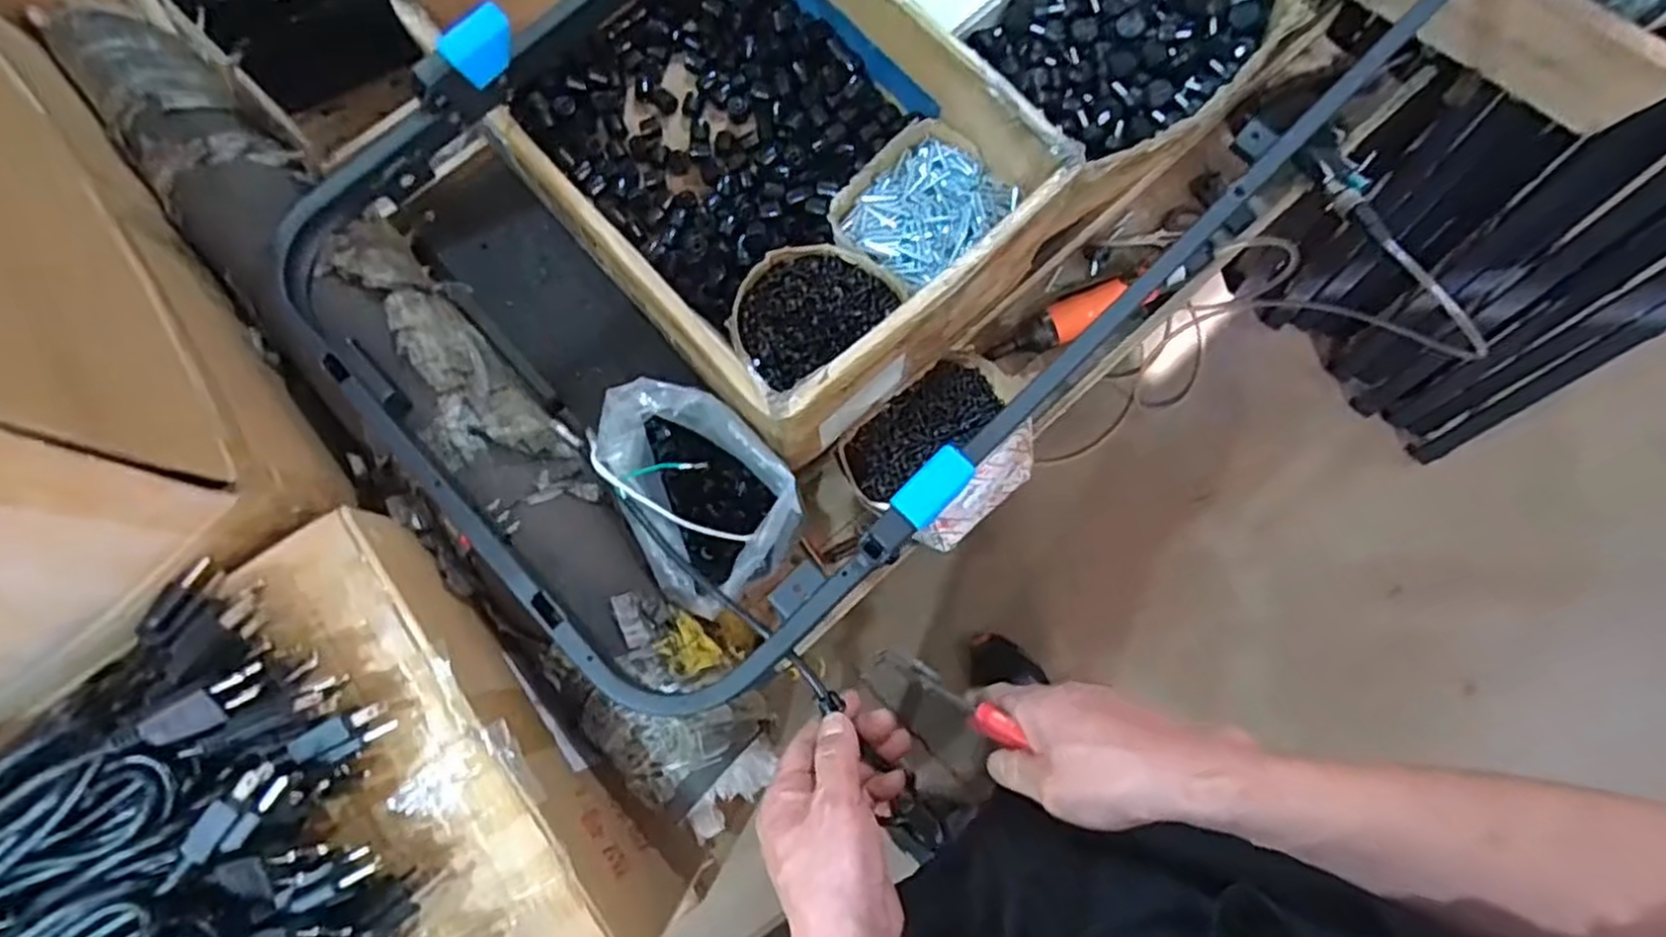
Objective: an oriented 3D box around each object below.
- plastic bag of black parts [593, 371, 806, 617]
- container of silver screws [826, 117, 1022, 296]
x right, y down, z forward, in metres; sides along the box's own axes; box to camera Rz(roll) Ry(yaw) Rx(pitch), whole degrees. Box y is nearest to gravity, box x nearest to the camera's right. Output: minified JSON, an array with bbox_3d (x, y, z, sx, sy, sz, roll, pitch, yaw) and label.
[{"bbox_3d":[-0.102,0.017,0.645,0.128,0.107,0.187,-26,79,-5],"label":"plastic bag of black parts"},{"bbox_3d":[0.082,-0.248,0.752,0.162,0.049,0.133,-41,80,-8],"label":"container of silver screws"}]

